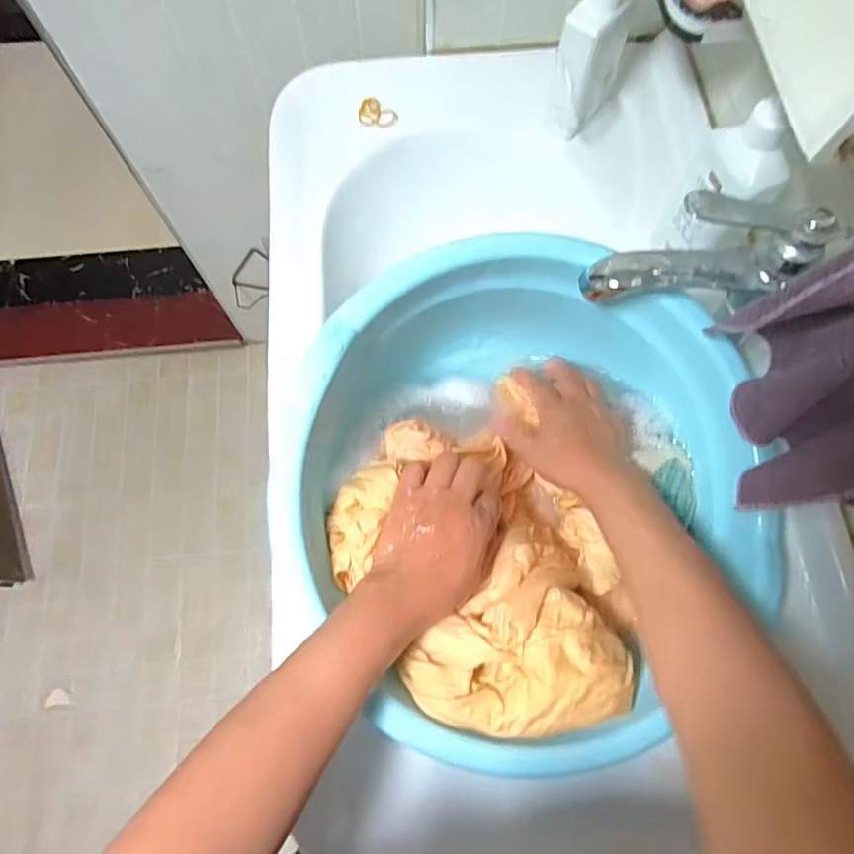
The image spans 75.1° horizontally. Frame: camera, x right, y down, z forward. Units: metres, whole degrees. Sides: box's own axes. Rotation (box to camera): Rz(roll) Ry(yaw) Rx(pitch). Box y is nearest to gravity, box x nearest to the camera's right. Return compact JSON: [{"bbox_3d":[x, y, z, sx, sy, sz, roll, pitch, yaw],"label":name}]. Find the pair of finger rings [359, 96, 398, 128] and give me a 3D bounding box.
[{"bbox_3d":[-0.057,-0.368,0.650,0.045,0.024,0.025,-2,73,-1],"label":"pair of finger rings"}]

